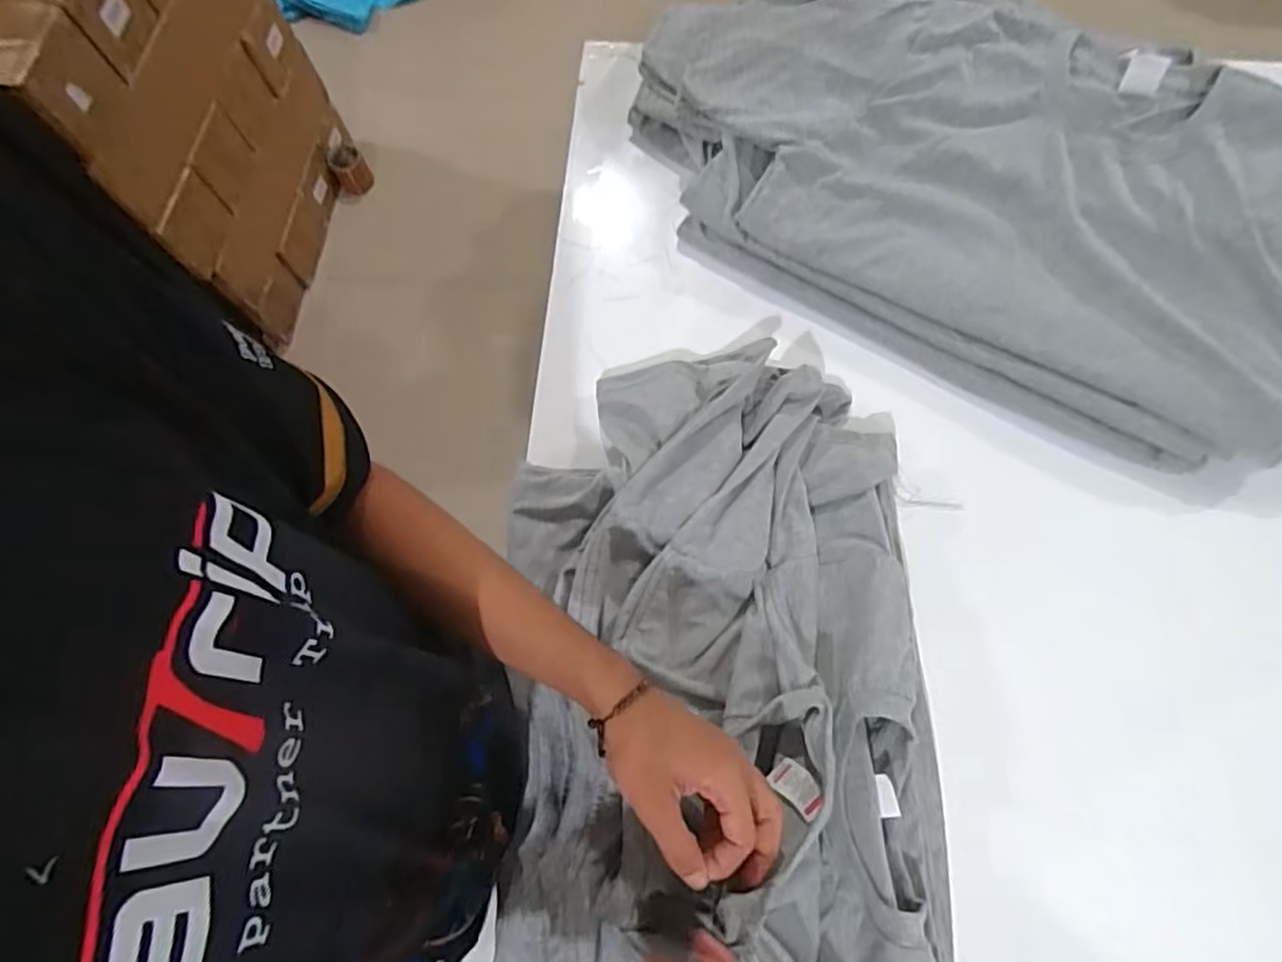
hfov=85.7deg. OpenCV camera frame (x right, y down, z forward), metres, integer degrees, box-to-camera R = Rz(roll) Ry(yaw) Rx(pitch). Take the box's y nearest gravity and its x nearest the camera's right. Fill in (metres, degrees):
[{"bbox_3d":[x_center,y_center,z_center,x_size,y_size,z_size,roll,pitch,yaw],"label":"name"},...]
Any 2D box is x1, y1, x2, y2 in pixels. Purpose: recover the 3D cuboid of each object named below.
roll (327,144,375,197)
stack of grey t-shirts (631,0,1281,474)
[{"bbox_3d":[-0.711,-0.761,1.702,0.080,0.095,0.081,-1,73,2],"label":"roll"},{"bbox_3d":[0.339,-0.267,0.660,0.781,0.124,0.326,30,76,10],"label":"stack of grey t-shirts"}]

